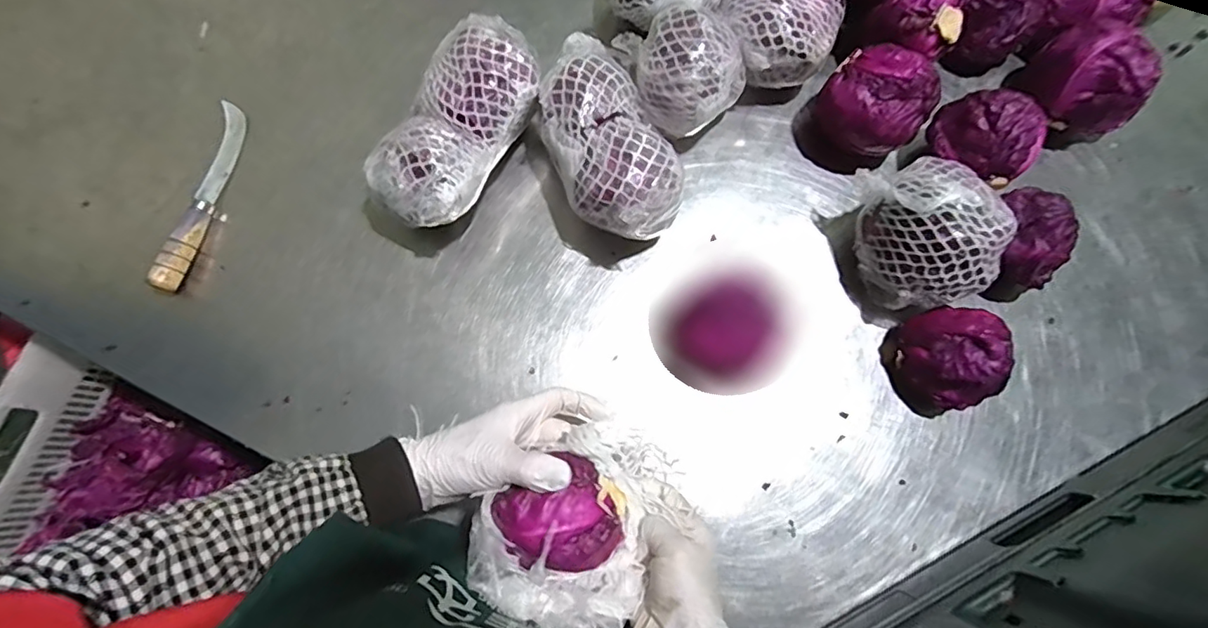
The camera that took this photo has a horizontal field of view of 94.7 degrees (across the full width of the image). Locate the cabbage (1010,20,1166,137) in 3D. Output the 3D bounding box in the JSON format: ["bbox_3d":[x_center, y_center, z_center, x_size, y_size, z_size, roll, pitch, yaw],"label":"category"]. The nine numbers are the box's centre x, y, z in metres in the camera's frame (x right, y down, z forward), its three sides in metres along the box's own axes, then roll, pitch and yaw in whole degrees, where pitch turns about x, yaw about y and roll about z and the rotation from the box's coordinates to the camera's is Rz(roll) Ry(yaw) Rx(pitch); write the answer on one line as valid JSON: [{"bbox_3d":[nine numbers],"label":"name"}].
[{"bbox_3d":[0.490,-0.233,0.564,0.101,0.095,0.083,17,77,3],"label":"cabbage"}]

